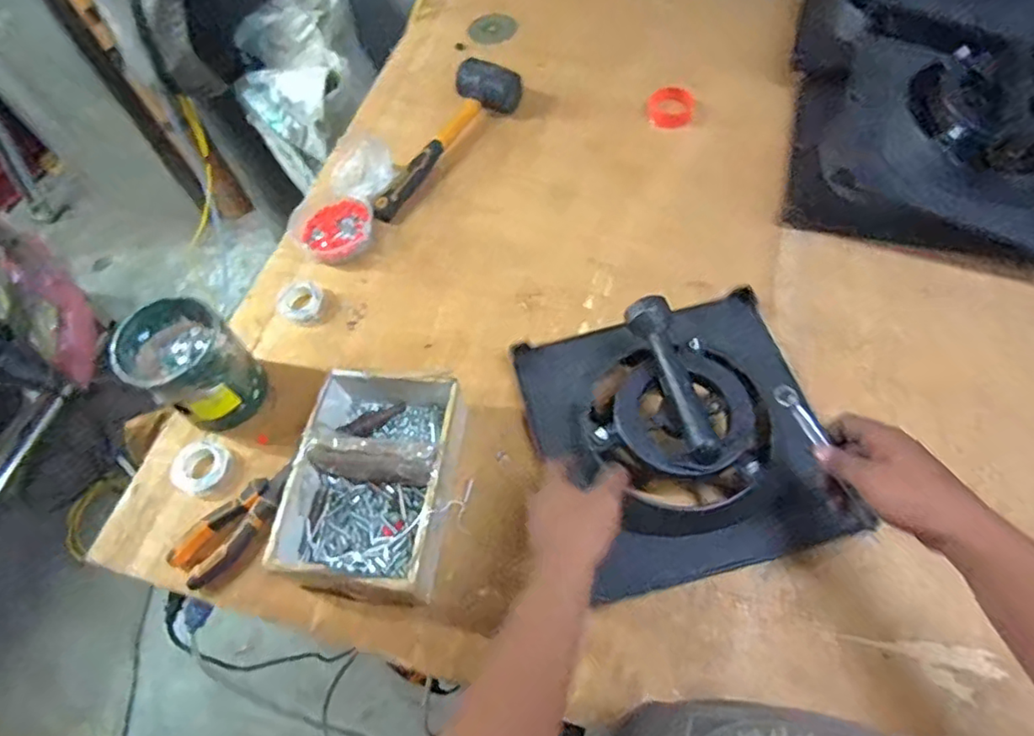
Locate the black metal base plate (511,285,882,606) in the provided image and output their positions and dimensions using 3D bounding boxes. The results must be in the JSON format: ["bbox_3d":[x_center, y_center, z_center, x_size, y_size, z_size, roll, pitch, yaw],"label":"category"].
[{"bbox_3d":[0.167,0.057,0.617,0.283,0.090,0.281,-13,61,-3],"label":"black metal base plate"}]

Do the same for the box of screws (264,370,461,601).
[{"bbox_3d":[-0.150,0.109,0.627,0.156,0.089,0.225,4,62,7],"label":"box of screws"}]

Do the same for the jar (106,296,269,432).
[{"bbox_3d":[-0.366,-0.002,0.689,0.118,0.114,0.104,27,67,18],"label":"jar"}]

